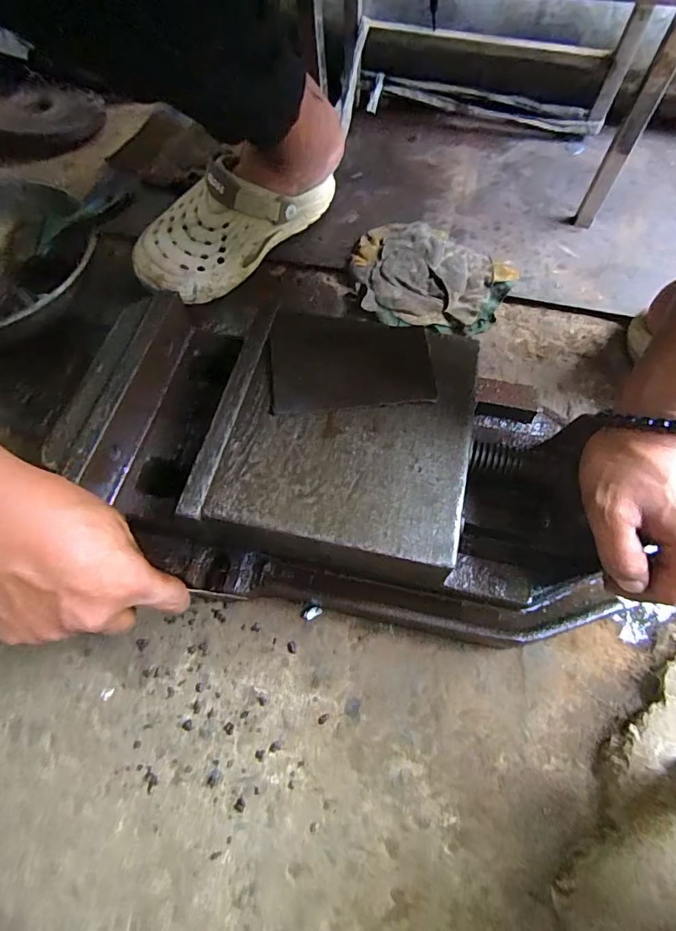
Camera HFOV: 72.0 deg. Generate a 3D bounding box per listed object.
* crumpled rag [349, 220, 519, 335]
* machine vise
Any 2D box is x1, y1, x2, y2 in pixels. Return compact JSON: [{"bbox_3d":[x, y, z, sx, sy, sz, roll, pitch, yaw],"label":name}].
[{"bbox_3d":[0.091,-0.208,0.517,0.173,0.030,0.129,35,70,18],"label":"crumpled rag"},{"bbox_3d":[0.000,-0.002,0.351,0.368,0.097,0.193,8,64,7],"label":"machine vise"}]

